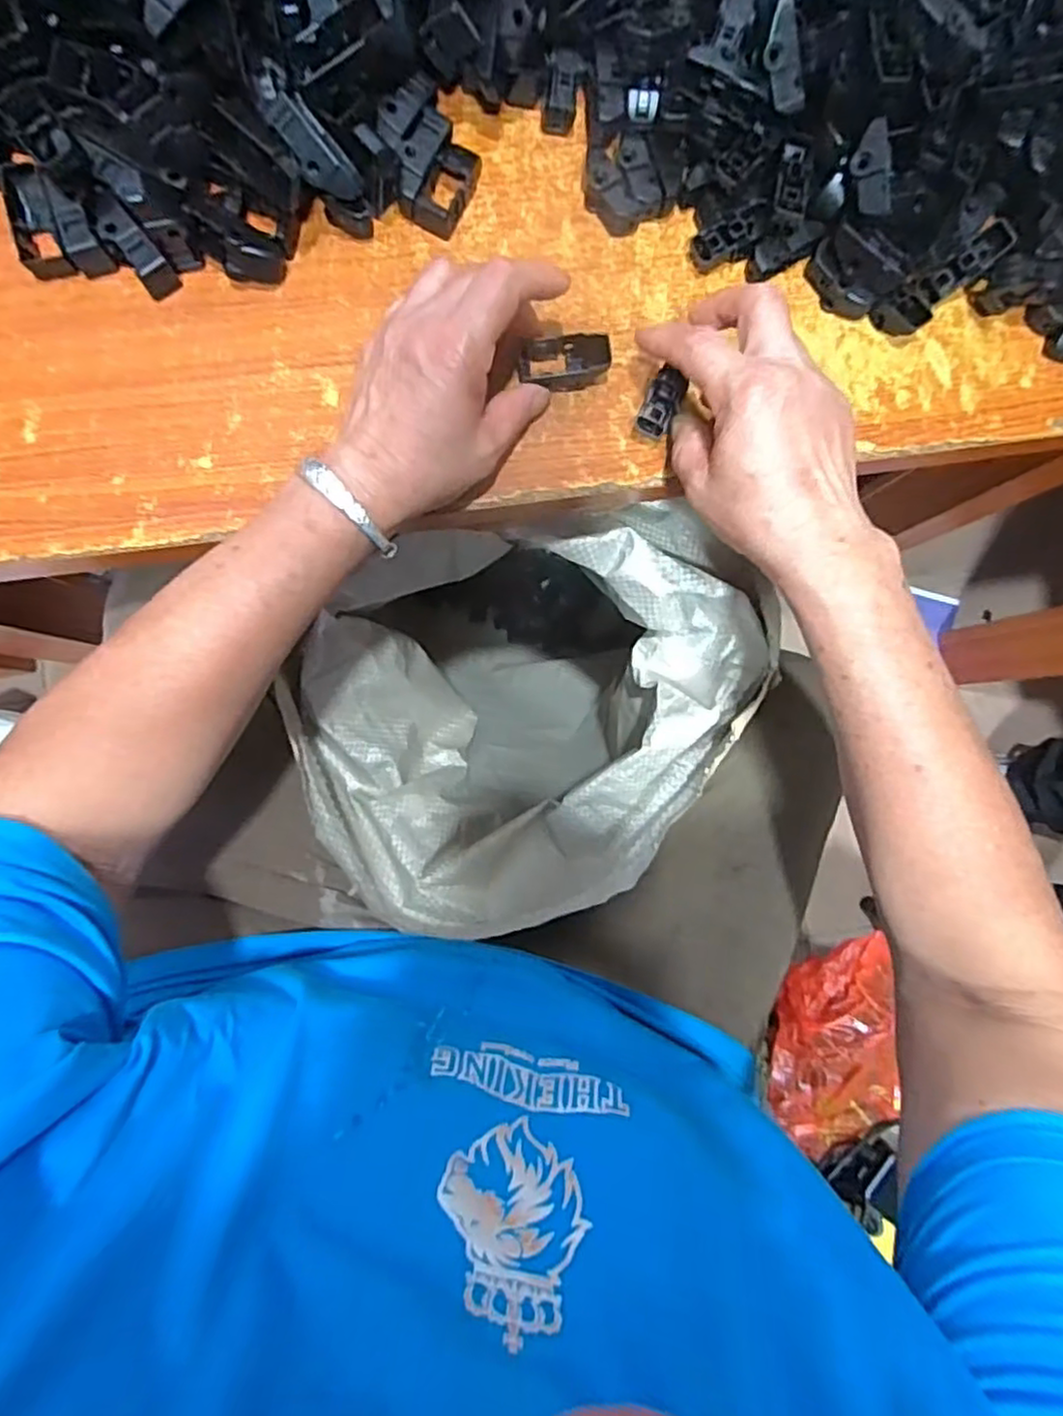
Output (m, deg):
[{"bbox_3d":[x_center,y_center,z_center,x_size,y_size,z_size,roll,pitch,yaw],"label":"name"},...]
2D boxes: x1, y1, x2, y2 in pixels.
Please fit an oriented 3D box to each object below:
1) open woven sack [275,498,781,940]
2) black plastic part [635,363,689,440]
[{"bbox_3d":[-0.035,-0.018,0.723,0.293,0.544,0.334,43,86,-2],"label":"open woven sack"},{"bbox_3d":[0.072,-0.169,0.380,0.018,0.015,0.032,24,89,-4],"label":"black plastic part"}]

